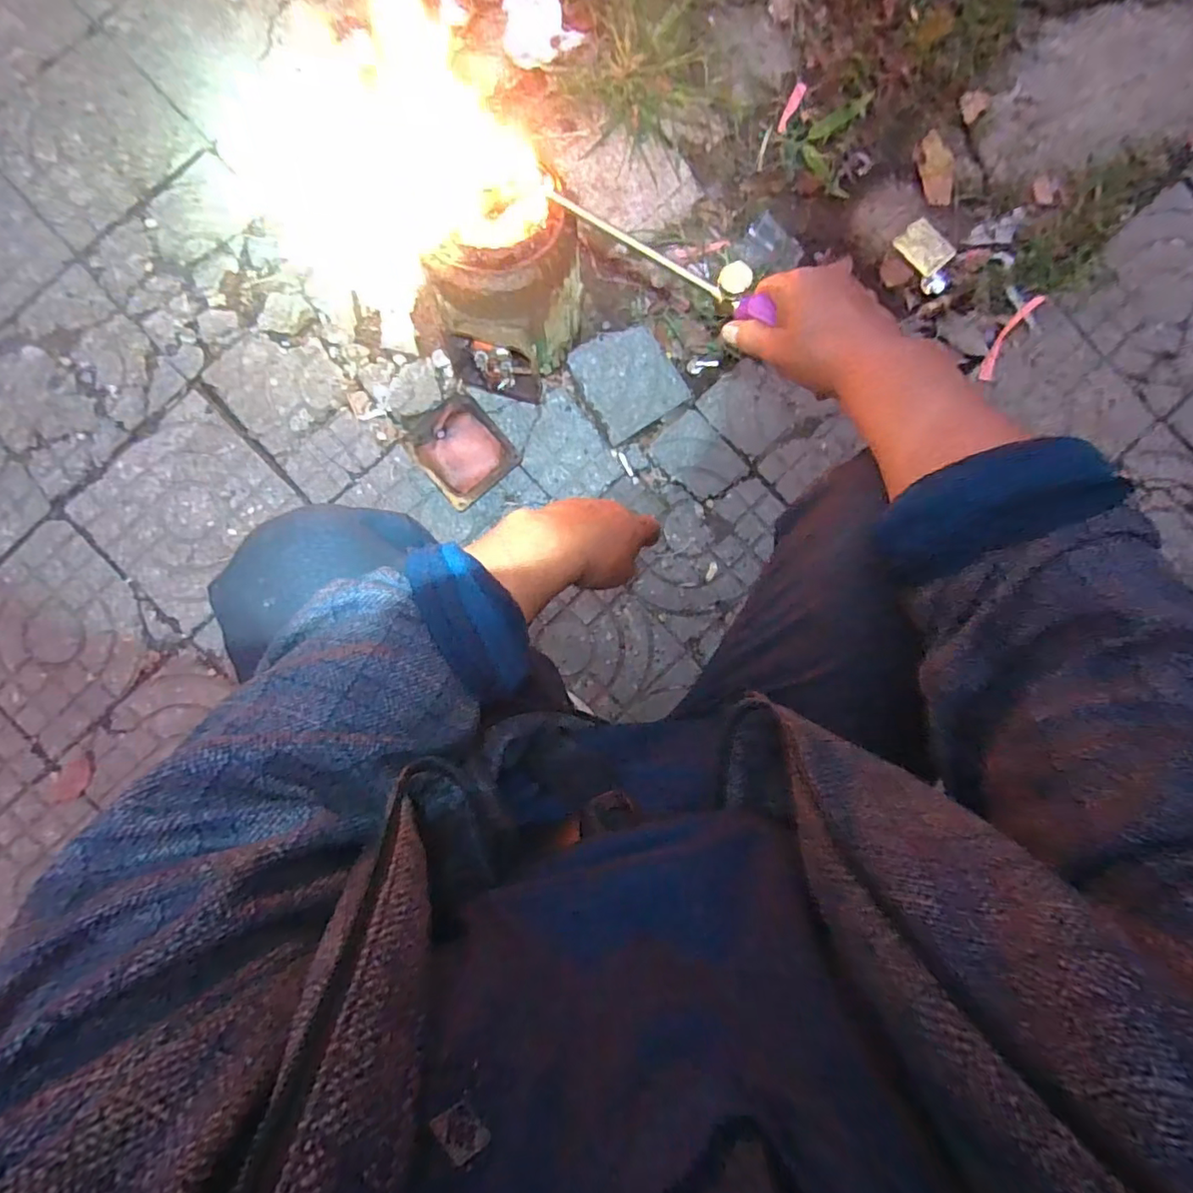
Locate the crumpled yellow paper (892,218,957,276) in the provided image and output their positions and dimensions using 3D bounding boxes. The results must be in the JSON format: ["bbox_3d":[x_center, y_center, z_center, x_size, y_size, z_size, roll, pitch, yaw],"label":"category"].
[{"bbox_3d":[0.493,-0.524,0.847,0.059,0.011,0.077,-40,89,-2],"label":"crumpled yellow paper"}]

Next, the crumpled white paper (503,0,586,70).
[{"bbox_3d":[-0.093,-0.823,0.804,0.104,0.007,0.136,-31,88,-2],"label":"crumpled white paper"}]

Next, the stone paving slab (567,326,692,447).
[{"bbox_3d":[0.047,-0.312,0.806,0.133,0.016,0.139,-30,88,-2],"label":"stone paving slab"}]

